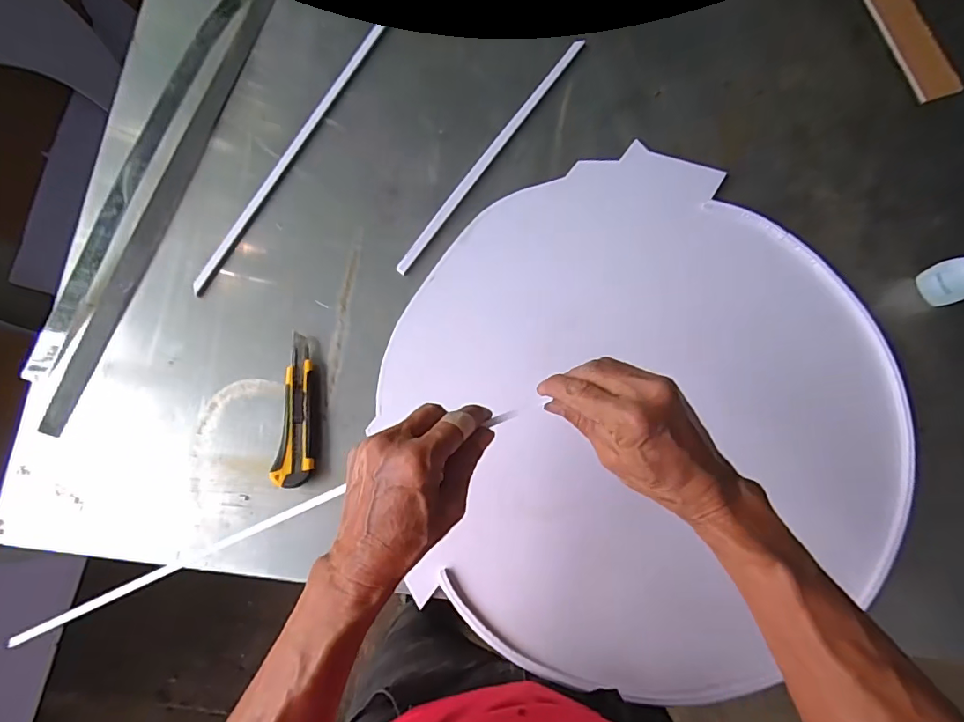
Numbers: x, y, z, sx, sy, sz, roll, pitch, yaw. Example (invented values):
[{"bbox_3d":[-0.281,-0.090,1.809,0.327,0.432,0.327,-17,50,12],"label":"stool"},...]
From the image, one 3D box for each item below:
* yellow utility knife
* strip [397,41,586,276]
[{"bbox_3d":[-0.199,0.053,0.552,0.037,0.020,0.163,2,78,1],"label":"yellow utility knife"},{"bbox_3d":[0.014,-0.259,0.620,0.015,0.008,0.379,36,81,4],"label":"strip"}]

